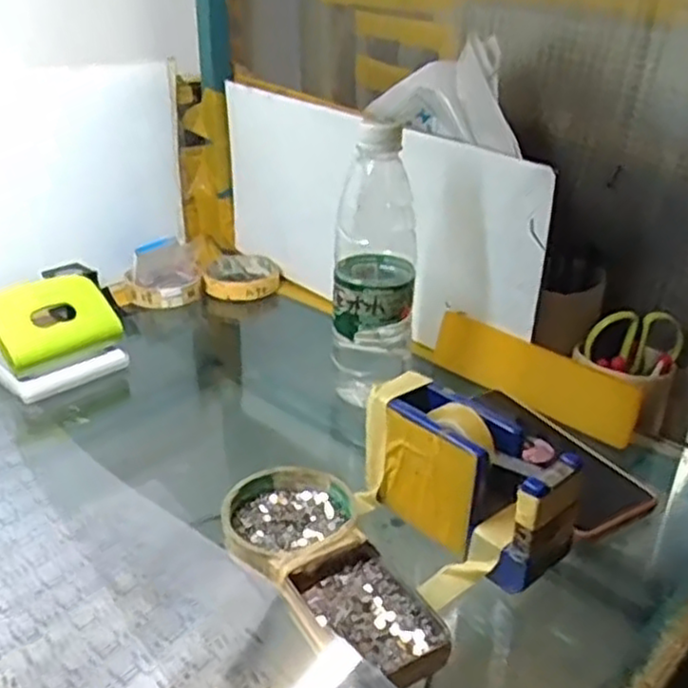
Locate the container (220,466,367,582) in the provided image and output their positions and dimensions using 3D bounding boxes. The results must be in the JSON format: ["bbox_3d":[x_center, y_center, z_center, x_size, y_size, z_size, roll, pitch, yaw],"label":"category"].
[{"bbox_3d":[-0.032,0.109,0.459,0.086,0.016,0.085,1,27,-1],"label":"container"}]

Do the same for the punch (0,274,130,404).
[{"bbox_3d":[-0.251,-0.012,0.631,0.101,0.073,0.068,-23,36,-39],"label":"punch"}]

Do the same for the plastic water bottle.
[{"bbox_3d":[0.025,-0.065,0.572,0.060,0.209,0.064,4,28,4],"label":"plastic water bottle"}]

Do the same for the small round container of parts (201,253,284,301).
[{"bbox_3d":[-0.115,-0.077,0.832,0.083,0.023,0.097,-2,27,-4],"label":"small round container of parts"}]

